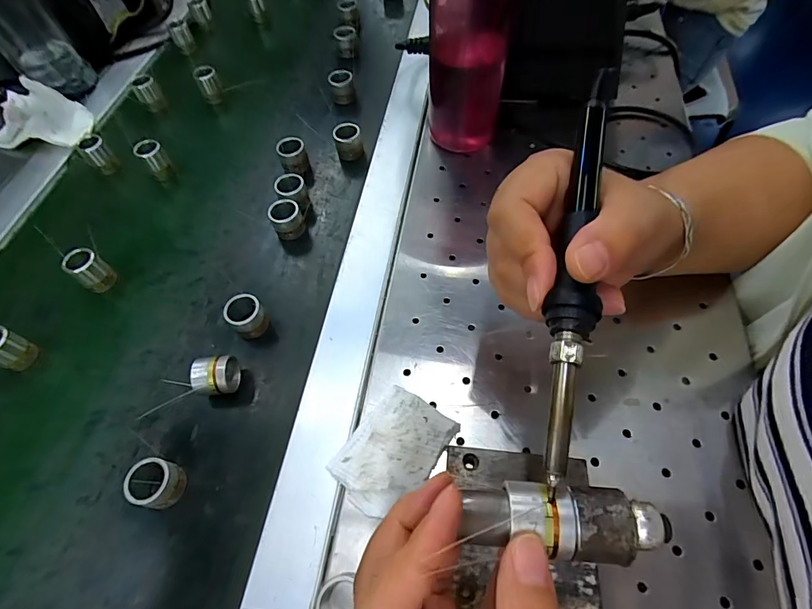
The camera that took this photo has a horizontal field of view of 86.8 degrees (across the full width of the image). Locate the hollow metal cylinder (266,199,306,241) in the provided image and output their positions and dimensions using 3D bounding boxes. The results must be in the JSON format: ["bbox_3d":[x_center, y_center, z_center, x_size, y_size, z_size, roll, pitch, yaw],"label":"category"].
[{"bbox_3d":[-0.096,-0.068,0.352,0.025,0.028,0.024,-26,61,-11],"label":"hollow metal cylinder"}]

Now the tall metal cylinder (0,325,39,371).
[{"bbox_3d":[-0.280,0.031,0.302,0.018,0.034,0.023,19,62,14],"label":"tall metal cylinder"}]

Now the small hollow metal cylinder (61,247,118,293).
[{"bbox_3d":[-0.243,-0.025,0.334,0.018,0.035,0.023,33,67,21],"label":"small hollow metal cylinder"}]

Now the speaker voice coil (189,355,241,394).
[{"bbox_3d":[-0.125,0.049,0.287,0.027,0.022,0.024,-10,59,-2],"label":"speaker voice coil"}]

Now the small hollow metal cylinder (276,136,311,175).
[{"bbox_3d":[-0.101,-0.131,0.387,0.024,0.028,0.024,-18,60,-7],"label":"small hollow metal cylinder"}]

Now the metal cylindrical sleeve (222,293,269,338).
[{"bbox_3d":[-0.113,0.009,0.306,0.024,0.025,0.022,-2,59,3],"label":"metal cylindrical sleeve"}]

